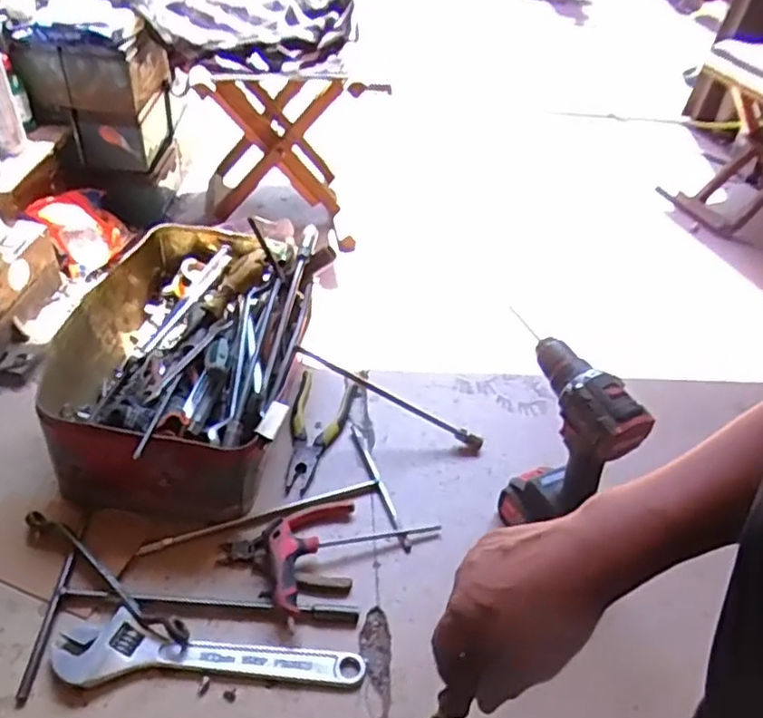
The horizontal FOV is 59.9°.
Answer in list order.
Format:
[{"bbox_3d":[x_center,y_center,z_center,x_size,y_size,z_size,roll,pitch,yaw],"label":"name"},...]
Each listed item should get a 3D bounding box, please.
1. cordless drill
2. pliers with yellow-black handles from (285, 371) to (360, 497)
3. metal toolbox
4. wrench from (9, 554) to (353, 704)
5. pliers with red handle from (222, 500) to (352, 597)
[{"bbox_3d":[0.183,0.100,0.712,0.062,0.240,0.152,-18,49,-25],"label":"cordless drill"},{"bbox_3d":[-0.085,0.090,0.845,0.075,0.024,0.183,10,44,2],"label":"pliers with yellow-black handles"},{"bbox_3d":[-0.233,-0.015,0.824,0.272,0.150,0.389,10,44,2],"label":"metal toolbox"},{"bbox_3d":[-0.183,0.274,0.634,0.302,0.015,0.135,9,44,1],"label":"wrench"},{"bbox_3d":[-0.101,0.198,0.722,0.137,0.020,0.110,4,44,-4],"label":"pliers with red handle"}]

